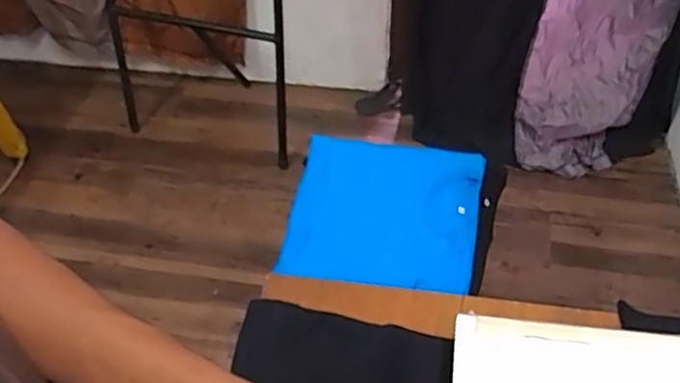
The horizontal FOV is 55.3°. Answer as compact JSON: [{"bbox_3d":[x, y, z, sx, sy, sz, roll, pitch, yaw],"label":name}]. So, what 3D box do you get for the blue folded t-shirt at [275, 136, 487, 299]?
[{"bbox_3d":[0.085,0.040,1.235,0.366,0.050,0.306,4,65,23],"label":"blue folded t-shirt"}]

